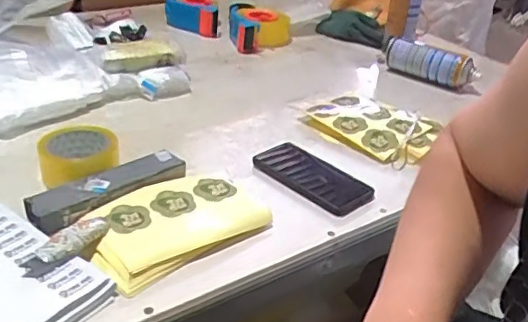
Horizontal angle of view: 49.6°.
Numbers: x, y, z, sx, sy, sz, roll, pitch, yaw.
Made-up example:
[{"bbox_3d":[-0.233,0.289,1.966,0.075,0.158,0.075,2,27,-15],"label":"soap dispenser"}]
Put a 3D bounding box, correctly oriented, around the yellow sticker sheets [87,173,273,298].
[{"bbox_3d":[-0.112,0.070,0.686,0.214,0.018,0.142,-22,39,-36],"label":"yellow sticker sheets"}]

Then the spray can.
[{"bbox_3d":[0.330,-0.205,1.154,0.213,0.062,0.056,27,38,33],"label":"spray can"}]

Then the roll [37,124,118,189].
[{"bbox_3d":[-0.252,-0.004,0.787,0.099,0.053,0.108,-3,32,-12],"label":"roll"}]

